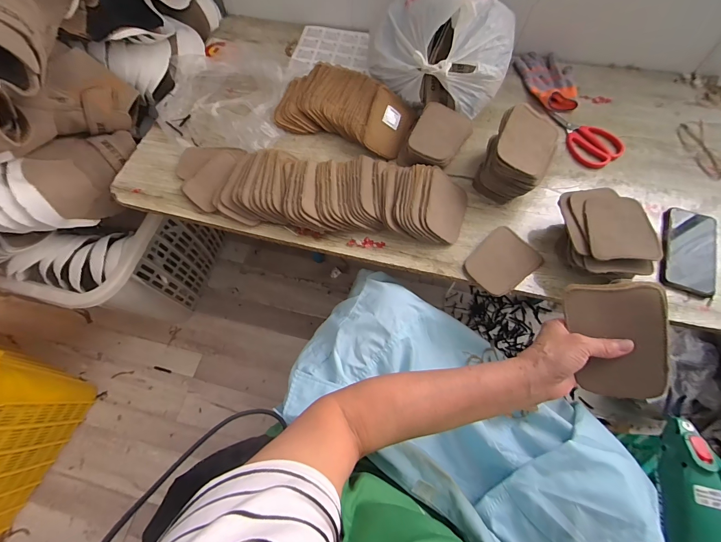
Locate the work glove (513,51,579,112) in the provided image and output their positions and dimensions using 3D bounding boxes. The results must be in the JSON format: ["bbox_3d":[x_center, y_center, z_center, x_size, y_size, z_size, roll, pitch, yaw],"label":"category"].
[{"bbox_3d":[0.417,-0.427,0.724,0.116,0.035,0.185,1,67,2],"label":"work glove"}]

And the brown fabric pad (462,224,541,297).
[{"bbox_3d":[0.240,-0.016,0.557,0.120,0.015,0.092,-36,71,-13],"label":"brown fabric pad"}]

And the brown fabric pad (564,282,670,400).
[{"bbox_3d":[0.286,0.077,0.367,0.088,0.016,0.123,-4,88,30],"label":"brown fabric pad"}]

